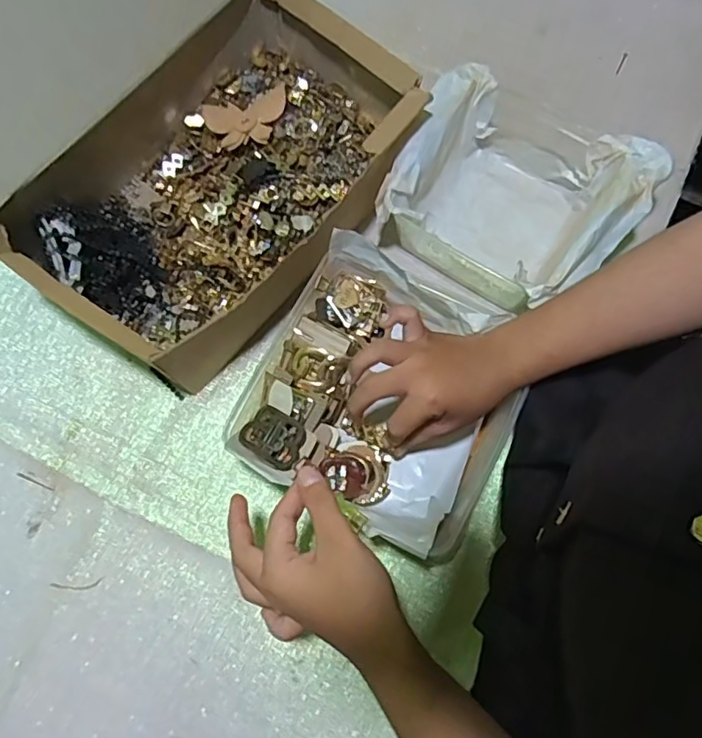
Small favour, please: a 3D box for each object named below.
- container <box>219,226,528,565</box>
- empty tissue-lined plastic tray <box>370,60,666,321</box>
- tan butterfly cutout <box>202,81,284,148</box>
[{"bbox_3d":[0.029,0.027,0.470,0.206,0.089,0.192,28,76,8],"label":"container"},{"bbox_3d":[0.143,-0.149,0.525,0.203,0.087,0.169,31,76,9],"label":"empty tissue-lined plastic tray"},{"bbox_3d":[-0.098,-0.237,0.547,0.081,0.009,0.055,-14,72,5],"label":"tan butterfly cutout"}]

